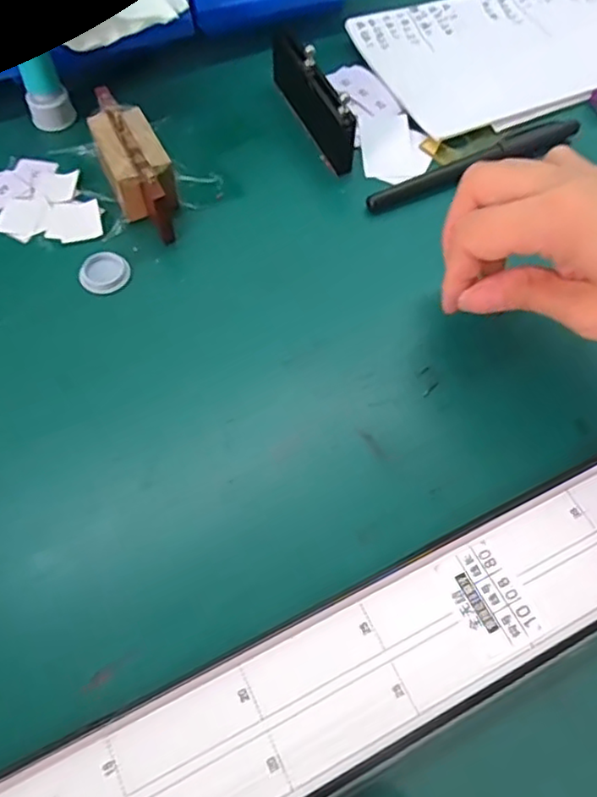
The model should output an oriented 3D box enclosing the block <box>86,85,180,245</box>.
[{"bbox_3d":[-0.086,-0.123,0.338,0.032,0.034,0.089,-20,63,-11],"label":"block"}]

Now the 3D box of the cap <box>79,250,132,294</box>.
[{"bbox_3d":[-0.098,-0.064,0.321,0.025,0.004,0.024,0,61,-1],"label":"cap"}]

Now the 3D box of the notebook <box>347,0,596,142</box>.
[{"bbox_3d":[0.153,-0.232,0.411,0.214,0.011,0.116,-25,64,-14],"label":"notebook"}]

